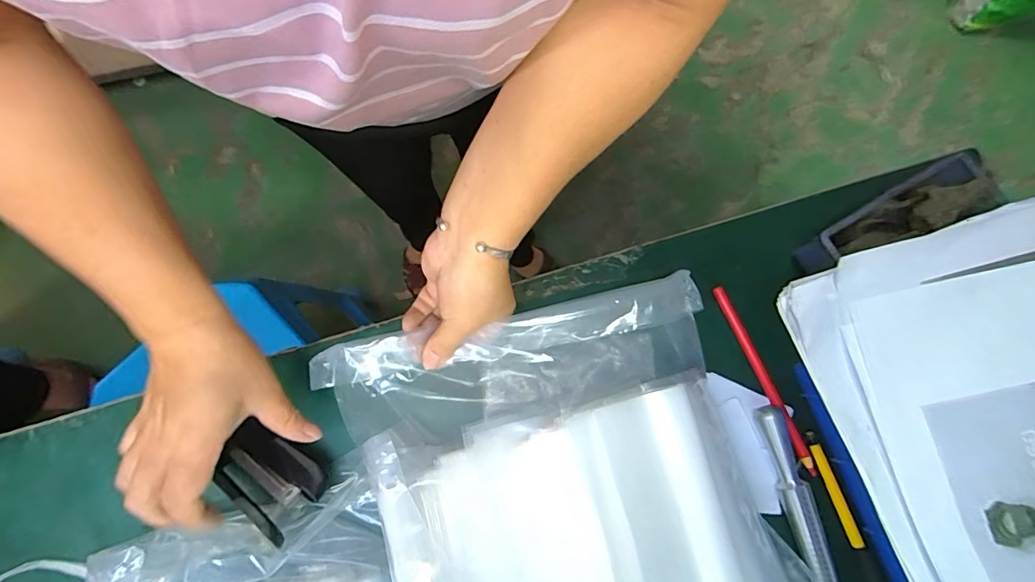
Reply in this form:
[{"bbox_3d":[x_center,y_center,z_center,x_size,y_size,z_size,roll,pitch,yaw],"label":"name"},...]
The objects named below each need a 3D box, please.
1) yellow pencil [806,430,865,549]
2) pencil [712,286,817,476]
[{"bbox_3d":[0.250,0.156,0.366,0.008,0.008,0.088,-17,80,-3],"label":"yellow pencil"},{"bbox_3d":[0.203,0.071,0.382,0.009,0.006,0.163,-22,80,-4],"label":"pencil"}]

